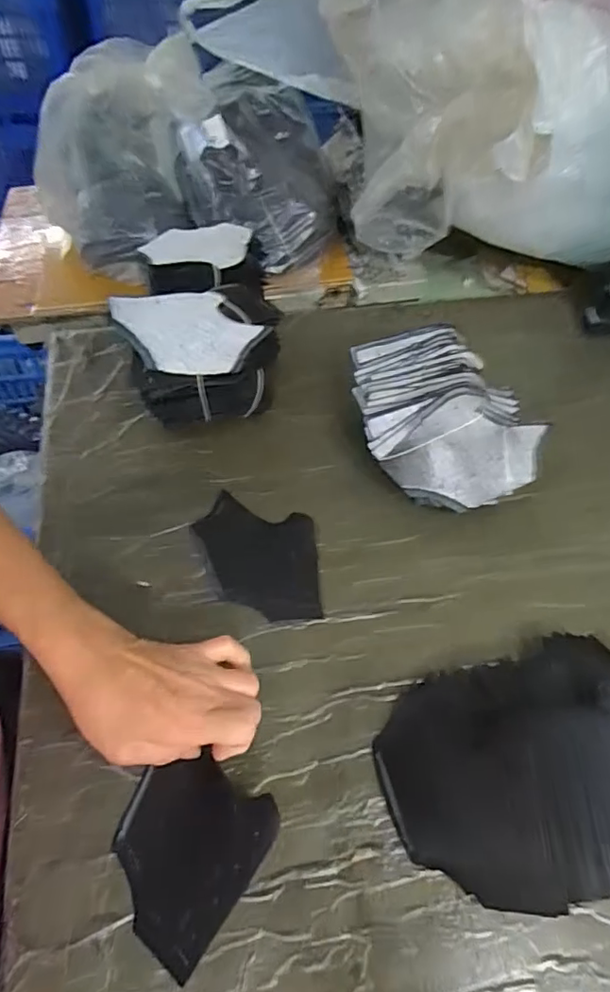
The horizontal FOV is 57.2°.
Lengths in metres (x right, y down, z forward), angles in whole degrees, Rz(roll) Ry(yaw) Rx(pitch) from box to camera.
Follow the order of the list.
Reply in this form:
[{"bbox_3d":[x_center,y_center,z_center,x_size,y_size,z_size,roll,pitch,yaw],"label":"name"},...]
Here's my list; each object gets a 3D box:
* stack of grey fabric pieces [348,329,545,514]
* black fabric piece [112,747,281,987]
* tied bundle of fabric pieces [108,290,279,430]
[{"bbox_3d":[0.128,-0.079,0.535,0.145,0.094,0.174,-4,54,-5],"label":"stack of grey fabric pieces"},{"bbox_3d":[-0.075,0.218,0.344,0.089,0.024,0.096,27,58,15],"label":"black fabric piece"},{"bbox_3d":[-0.097,-0.128,0.541,0.139,0.112,0.108,-7,54,-7],"label":"tied bundle of fabric pieces"}]

